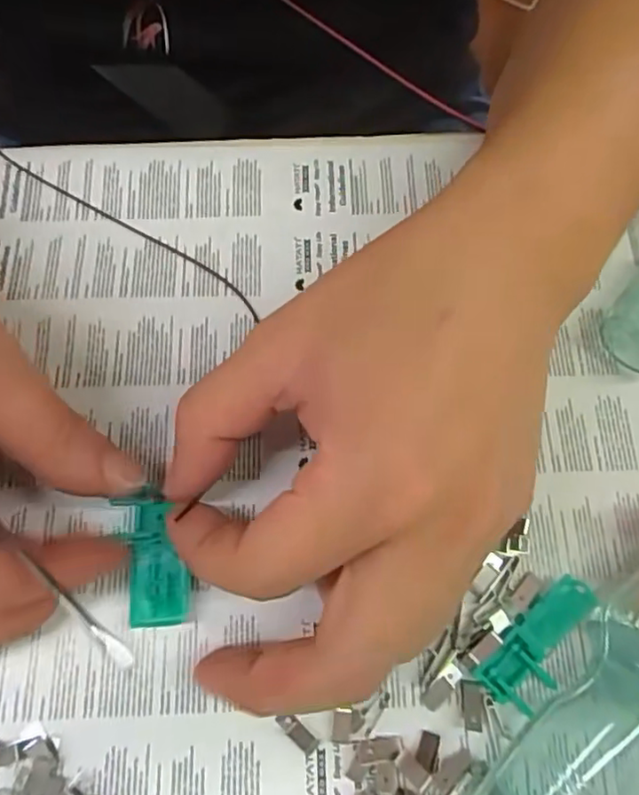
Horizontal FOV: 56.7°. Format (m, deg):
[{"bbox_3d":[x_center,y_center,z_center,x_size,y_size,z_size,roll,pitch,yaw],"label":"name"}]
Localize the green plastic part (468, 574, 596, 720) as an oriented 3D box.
[{"bbox_3d":[0.067,0.074,0.179,0.018,0.011,0.042,42,75,13],"label":"green plastic part"}]

